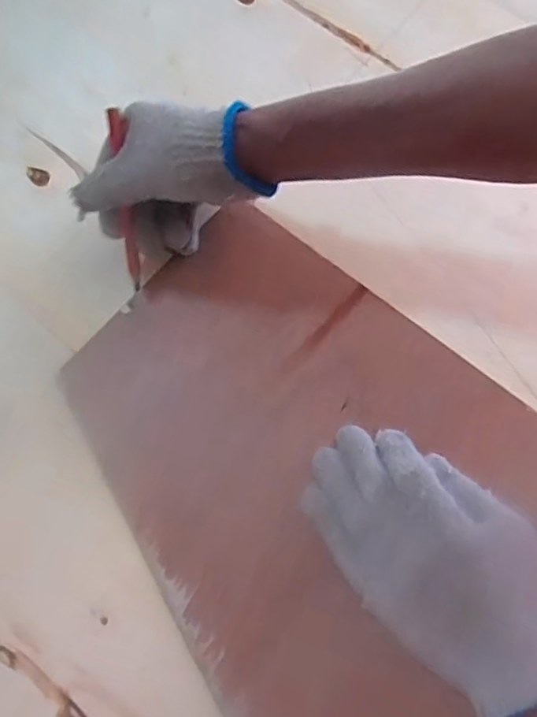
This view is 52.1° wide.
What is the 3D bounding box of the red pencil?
[{"bbox_3d":[-0.105,-0.113,0.404,0.009,0.130,0.007,-2,27,0],"label":"red pencil"}]

